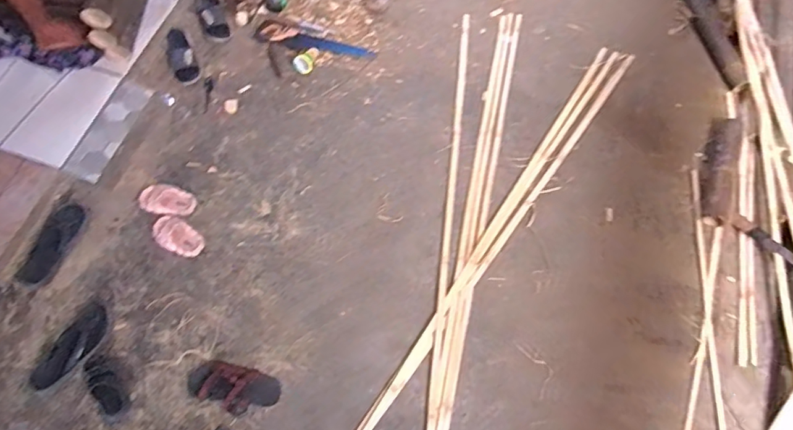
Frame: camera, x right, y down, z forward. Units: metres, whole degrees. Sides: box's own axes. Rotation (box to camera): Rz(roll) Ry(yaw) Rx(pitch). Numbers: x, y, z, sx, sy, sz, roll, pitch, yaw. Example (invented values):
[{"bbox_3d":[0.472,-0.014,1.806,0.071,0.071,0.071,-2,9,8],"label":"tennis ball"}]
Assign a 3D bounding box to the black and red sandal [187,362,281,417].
[{"bbox_3d":[-0.478,0.503,1.402,0.268,0.041,0.121,13,67,4],"label":"black and red sandal"}]

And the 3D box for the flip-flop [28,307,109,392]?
[{"bbox_3d":[-0.956,0.397,1.426,0.128,0.044,0.275,32,70,11],"label":"flip-flop"}]

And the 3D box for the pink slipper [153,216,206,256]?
[{"bbox_3d":[-0.717,0.073,1.583,0.171,0.037,0.103,33,70,12],"label":"pink slipper"}]

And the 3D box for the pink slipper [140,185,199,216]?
[{"bbox_3d":[-0.779,-0.047,1.633,0.181,0.038,0.109,10,67,2],"label":"pink slipper"}]

